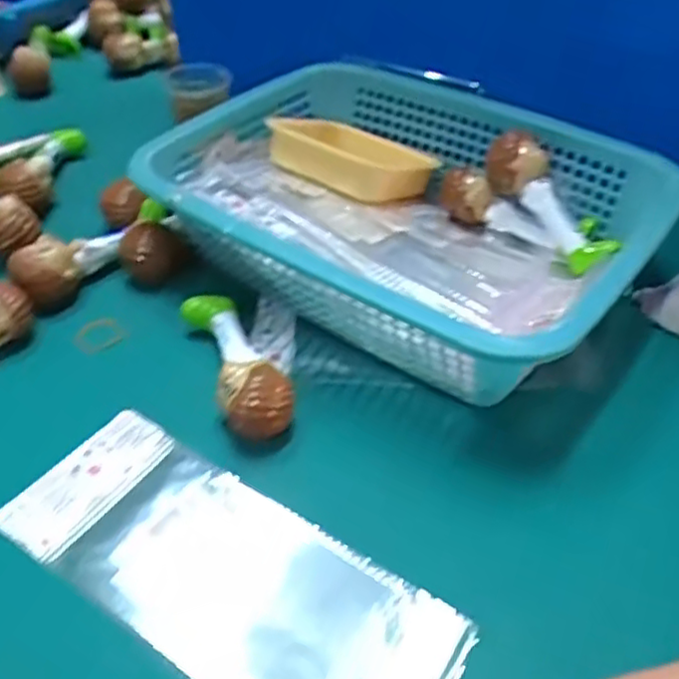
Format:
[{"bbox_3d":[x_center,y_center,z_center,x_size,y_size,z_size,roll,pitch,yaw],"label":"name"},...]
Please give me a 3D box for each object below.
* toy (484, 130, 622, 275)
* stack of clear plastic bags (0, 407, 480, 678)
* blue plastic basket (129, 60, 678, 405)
[{"bbox_3d":[0.160,-0.107,0.526,0.038,0.041,0.129,-25,71,-24],"label":"toy"},{"bbox_3d":[-0.062,0.122,0.365,0.251,0.011,0.098,25,49,25],"label":"stack of clear plastic bags"},{"bbox_3d":[0.043,-0.096,0.524,0.351,0.090,0.259,28,51,27],"label":"blue plastic basket"}]

